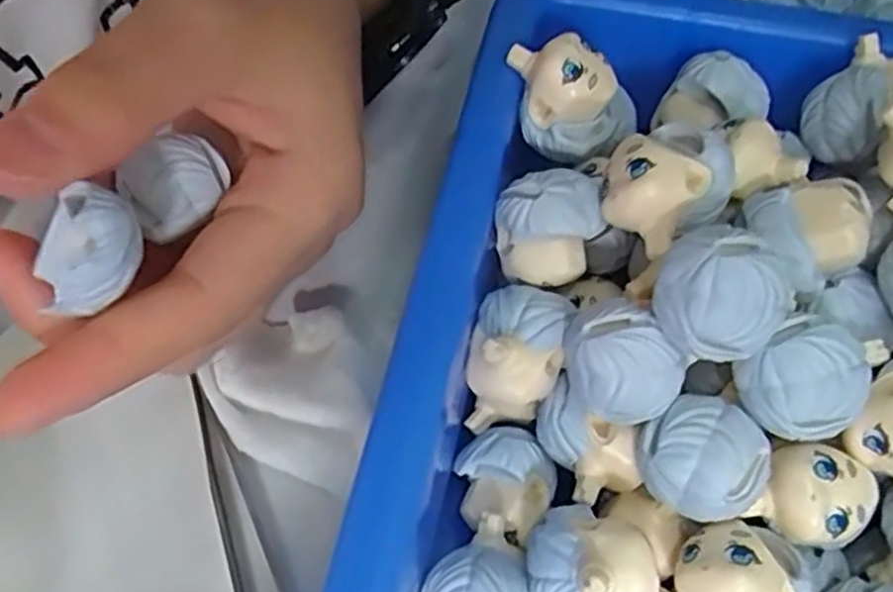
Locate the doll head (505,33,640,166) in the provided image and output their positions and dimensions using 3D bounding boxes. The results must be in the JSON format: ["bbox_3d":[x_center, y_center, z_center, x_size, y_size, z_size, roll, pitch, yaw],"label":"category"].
[{"bbox_3d":[0.029,-0.048,0.182,0.023,0.020,0.026,-19,60,-13],"label":"doll head"}]

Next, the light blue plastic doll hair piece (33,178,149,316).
[{"bbox_3d":[-0.065,-0.010,0.140,0.018,0.016,0.020,-31,63,-20],"label":"light blue plastic doll hair piece"}]

